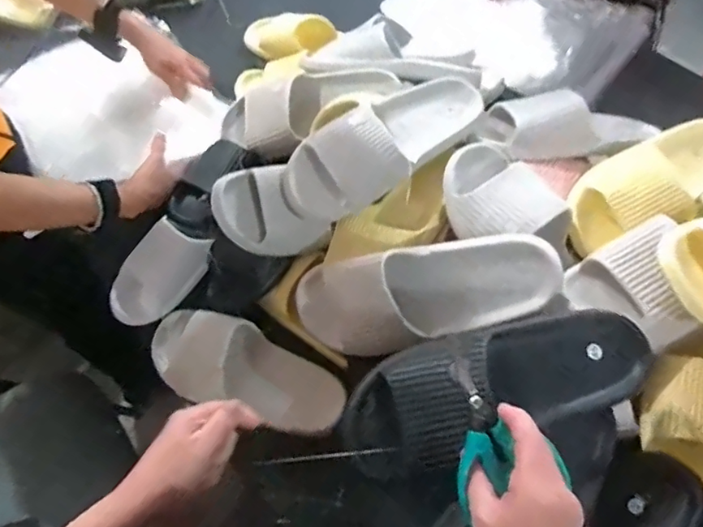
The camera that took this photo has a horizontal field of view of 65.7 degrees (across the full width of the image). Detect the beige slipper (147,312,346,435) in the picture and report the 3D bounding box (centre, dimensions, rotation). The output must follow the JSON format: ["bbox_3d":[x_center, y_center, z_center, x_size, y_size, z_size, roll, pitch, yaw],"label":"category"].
[{"bbox_3d":[-0.135,0.130,0.660,0.261,0.060,0.102,19,63,12],"label":"beige slipper"}]

